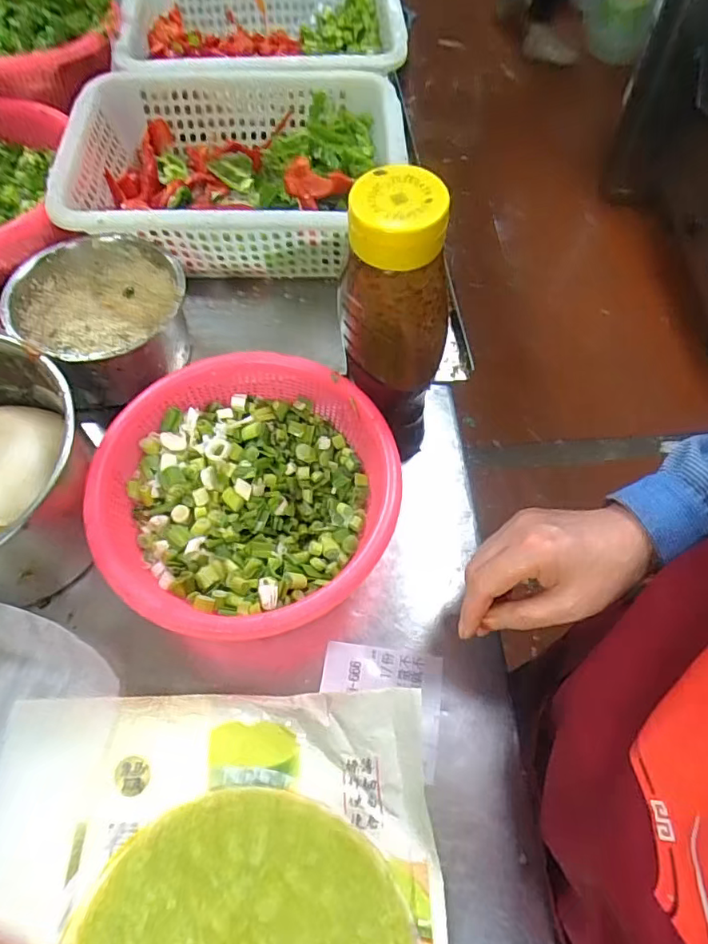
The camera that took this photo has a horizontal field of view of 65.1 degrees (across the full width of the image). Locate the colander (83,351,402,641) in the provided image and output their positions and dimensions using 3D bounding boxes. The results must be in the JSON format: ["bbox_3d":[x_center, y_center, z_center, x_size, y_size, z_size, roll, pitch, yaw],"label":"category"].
[{"bbox_3d":[-0.079,0.014,0.409,0.206,0.067,0.191,1,64,-1],"label":"colander"}]

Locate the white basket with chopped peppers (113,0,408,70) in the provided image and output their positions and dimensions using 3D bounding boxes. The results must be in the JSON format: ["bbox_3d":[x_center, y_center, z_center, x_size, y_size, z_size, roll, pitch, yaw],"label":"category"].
[{"bbox_3d":[-0.095,-0.483,0.617,0.302,0.086,0.233,5,64,1],"label":"white basket with chopped peppers"}]

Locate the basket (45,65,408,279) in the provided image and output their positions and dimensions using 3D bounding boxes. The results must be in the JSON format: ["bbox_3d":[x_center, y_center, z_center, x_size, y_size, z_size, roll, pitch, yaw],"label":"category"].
[{"bbox_3d":[-0.112,-0.287,0.535,0.273,0.092,0.248,3,64,-1],"label":"basket"}]

